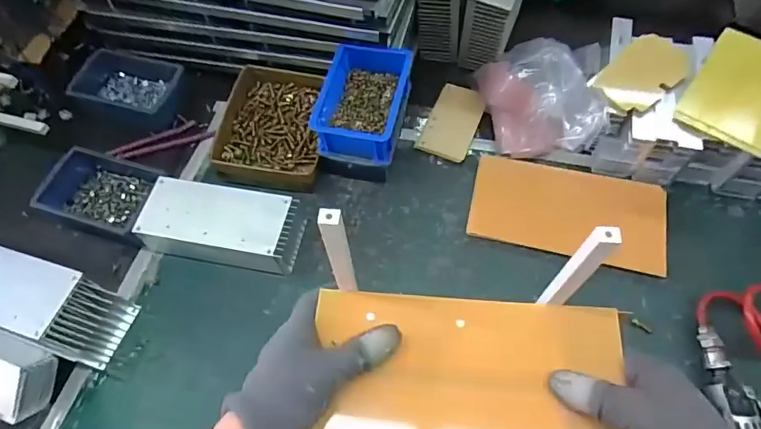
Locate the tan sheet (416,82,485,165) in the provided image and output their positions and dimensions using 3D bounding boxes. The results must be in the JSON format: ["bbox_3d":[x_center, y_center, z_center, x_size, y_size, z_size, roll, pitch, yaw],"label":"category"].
[{"bbox_3d":[0.102,-0.130,0.663,0.068,0.010,0.113,21,71,12],"label":"tan sheet"}]

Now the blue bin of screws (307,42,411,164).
[{"bbox_3d":[-0.021,-0.143,0.594,0.098,0.057,0.155,10,63,9],"label":"blue bin of screws"}]

